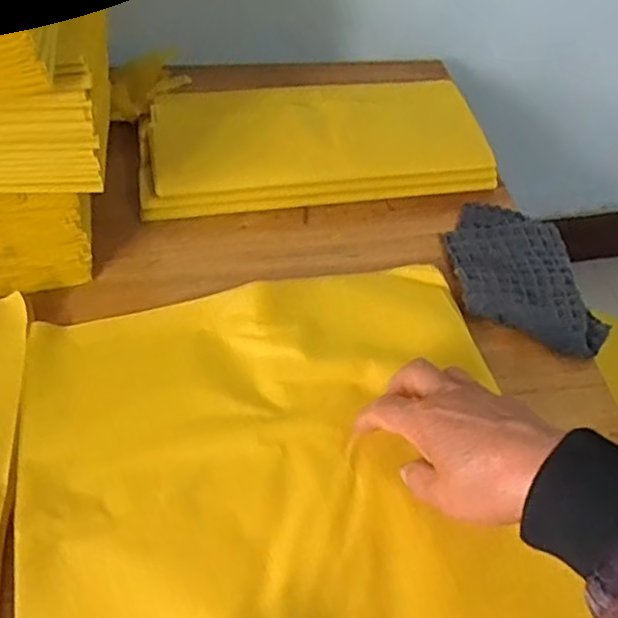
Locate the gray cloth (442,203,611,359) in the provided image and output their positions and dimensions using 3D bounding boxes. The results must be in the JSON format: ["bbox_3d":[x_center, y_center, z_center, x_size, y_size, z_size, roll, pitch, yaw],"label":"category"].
[{"bbox_3d":[0.172,-0.033,0.531,0.103,0.019,0.168,-3,52,-7],"label":"gray cloth"}]

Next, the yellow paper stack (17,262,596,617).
[{"bbox_3d":[-0.015,0.110,0.400,0.307,0.016,0.302,-8,53,-11],"label":"yellow paper stack"}]

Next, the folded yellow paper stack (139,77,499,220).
[{"bbox_3d":[0.006,-0.155,0.584,0.309,0.024,0.120,-7,76,-6],"label":"folded yellow paper stack"}]

